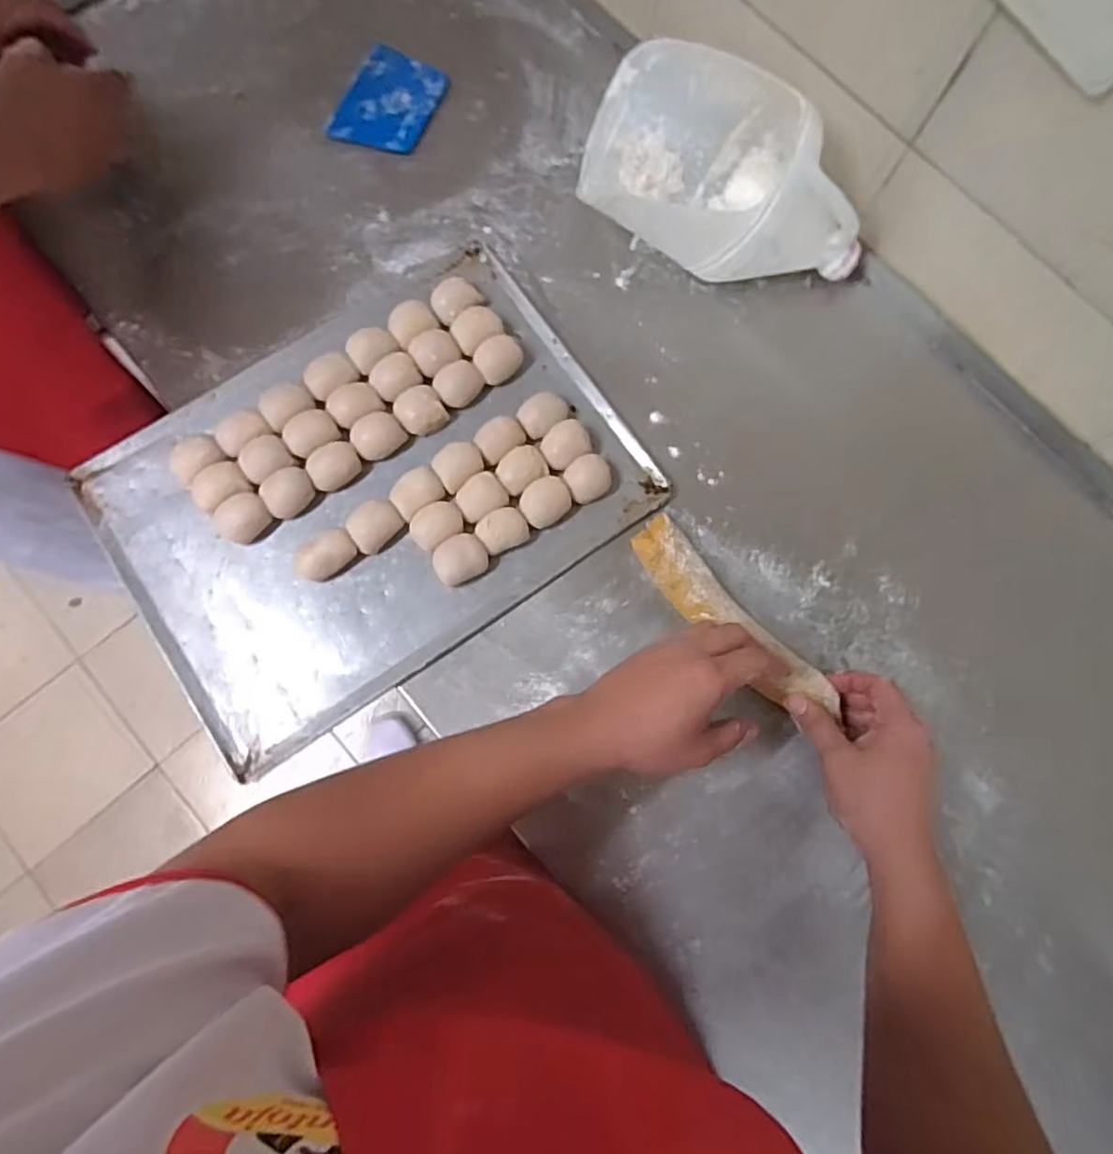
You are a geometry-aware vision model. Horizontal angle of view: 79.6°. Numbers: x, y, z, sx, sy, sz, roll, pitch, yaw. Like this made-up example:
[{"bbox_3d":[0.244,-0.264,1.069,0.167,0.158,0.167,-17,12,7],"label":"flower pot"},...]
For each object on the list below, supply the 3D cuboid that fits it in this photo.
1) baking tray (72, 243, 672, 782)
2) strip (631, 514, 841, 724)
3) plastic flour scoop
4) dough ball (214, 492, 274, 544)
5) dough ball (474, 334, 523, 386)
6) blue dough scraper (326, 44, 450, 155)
[{"bbox_3d":[-0.168,-0.085,0.602,0.445,0.026,0.324,-33,80,-9],"label":"baking tray"},{"bbox_3d":[0.146,0.033,0.571,0.048,0.026,0.209,-42,73,-10],"label":"strip"},{"bbox_3d":[0.156,-0.360,0.619,0.278,0.142,0.170,29,78,5],"label":"plastic flour scoop"},{"bbox_3d":[-0.280,-0.053,0.597,0.050,0.026,0.034,-39,81,-10],"label":"dough ball"},{"bbox_3d":[-0.054,-0.206,0.629,0.043,0.023,0.037,-38,81,-10],"label":"dough ball"},{"bbox_3d":[-0.176,-0.503,0.706,0.091,0.004,0.126,20,77,3],"label":"blue dough scraper"}]

